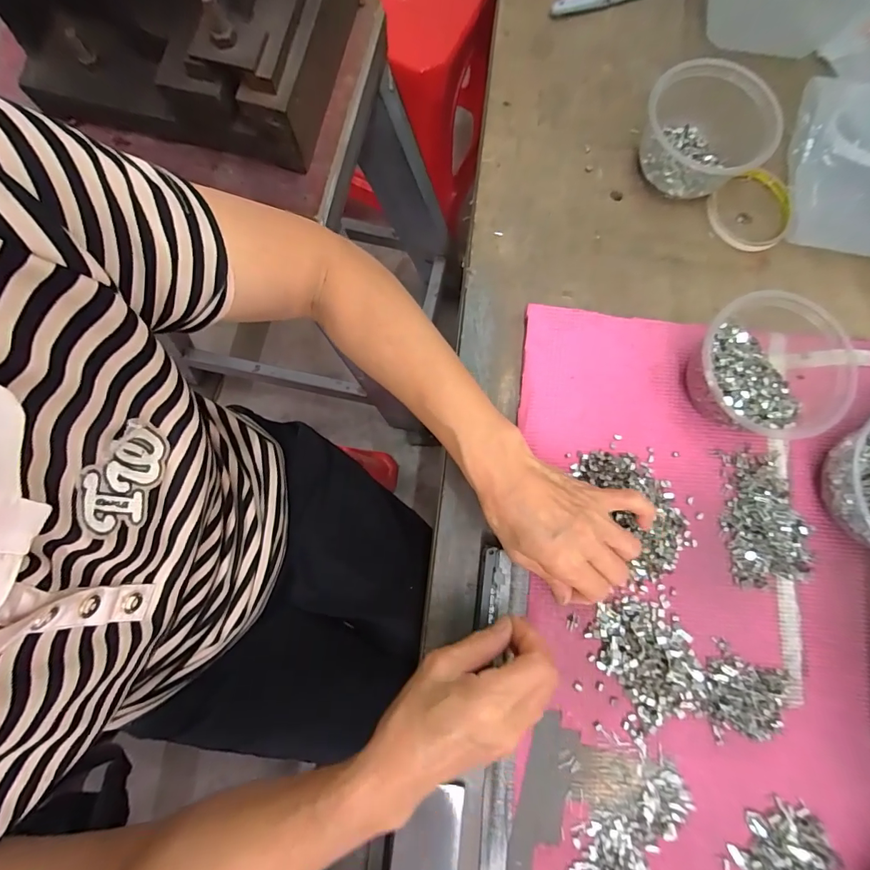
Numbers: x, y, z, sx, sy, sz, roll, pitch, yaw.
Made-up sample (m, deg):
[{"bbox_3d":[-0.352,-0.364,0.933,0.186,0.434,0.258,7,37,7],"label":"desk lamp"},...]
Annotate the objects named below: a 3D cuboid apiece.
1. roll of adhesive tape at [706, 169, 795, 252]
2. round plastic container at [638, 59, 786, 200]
[{"bbox_3d":[0.316,-0.224,0.435,0.074,0.012,0.084,44,82,8],"label":"roll of adhesive tape"},{"bbox_3d":[0.251,-0.287,0.416,0.099,0.069,0.099,0,79,0],"label":"round plastic container"}]

